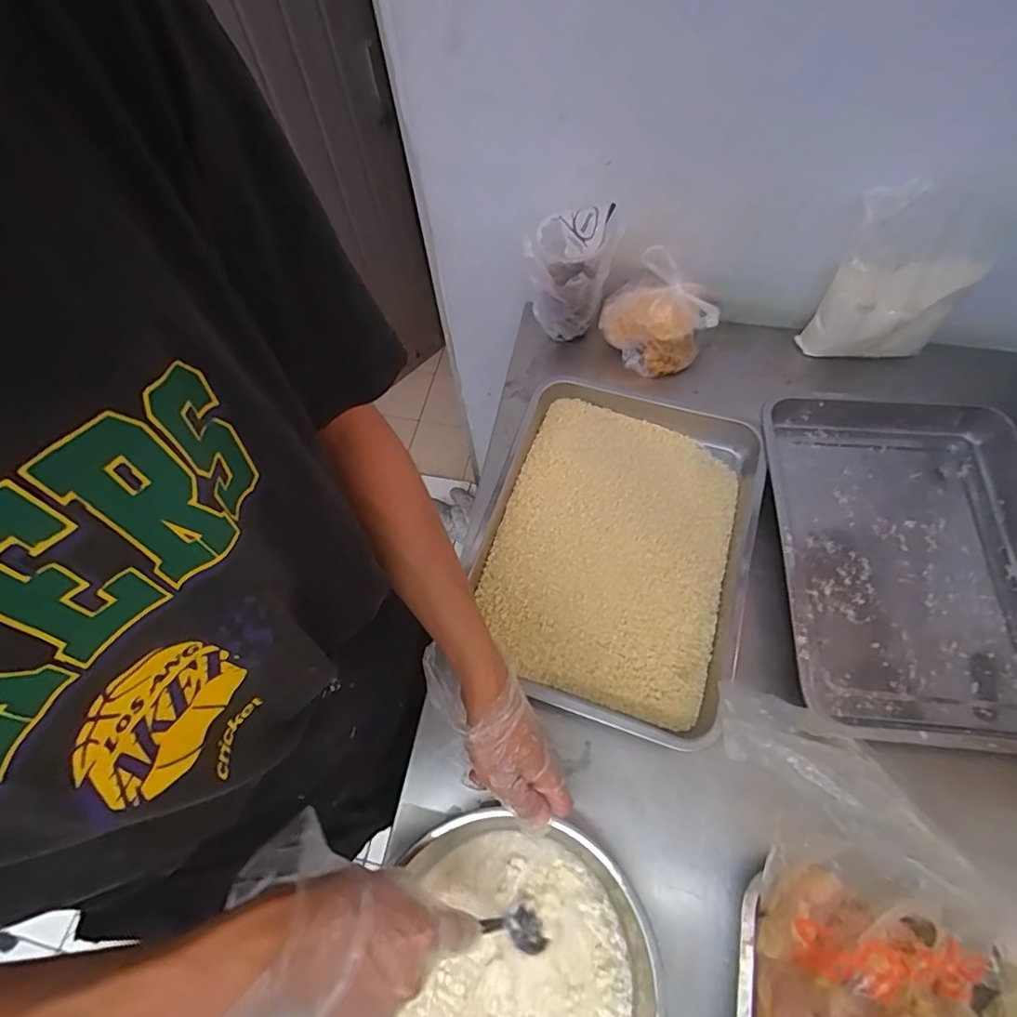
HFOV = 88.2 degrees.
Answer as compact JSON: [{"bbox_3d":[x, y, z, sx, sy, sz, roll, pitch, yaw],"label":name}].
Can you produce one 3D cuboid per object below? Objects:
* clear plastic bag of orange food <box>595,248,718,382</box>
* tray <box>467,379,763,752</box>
[{"bbox_3d":[0.190,-0.242,0.662,0.068,0.130,0.133,-35,68,-13],"label":"clear plastic bag of orange food"},{"bbox_3d":[0.118,0.036,0.595,0.291,0.038,0.376,17,67,11],"label":"tray"}]

